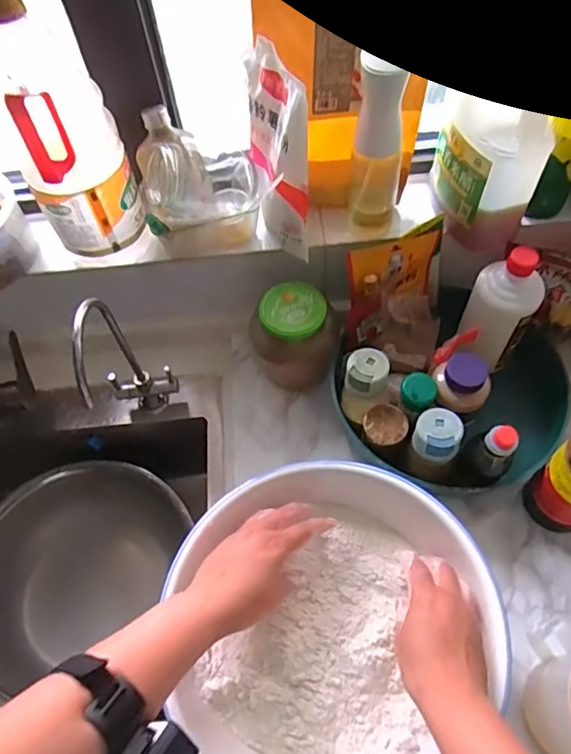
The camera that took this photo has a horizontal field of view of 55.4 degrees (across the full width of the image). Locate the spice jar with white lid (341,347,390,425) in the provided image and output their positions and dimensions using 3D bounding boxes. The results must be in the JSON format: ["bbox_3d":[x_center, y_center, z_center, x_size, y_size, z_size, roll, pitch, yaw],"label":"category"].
[{"bbox_3d":[0.095,0.012,0.652,0.048,0.085,0.052,-2,60,3],"label":"spice jar with white lid"}]

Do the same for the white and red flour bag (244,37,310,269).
[{"bbox_3d":[-0.009,-0.237,0.597,0.041,0.210,0.116,-15,60,-5],"label":"white and red flour bag"}]

